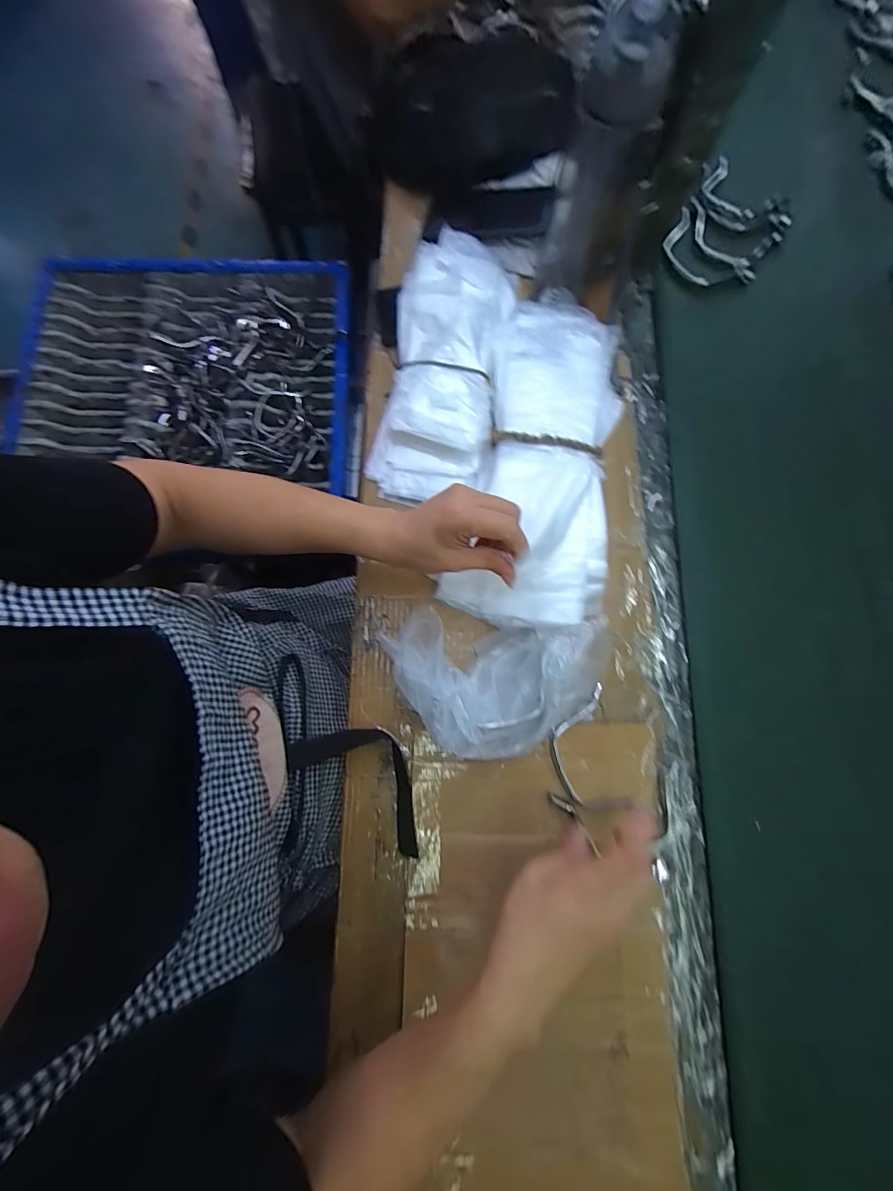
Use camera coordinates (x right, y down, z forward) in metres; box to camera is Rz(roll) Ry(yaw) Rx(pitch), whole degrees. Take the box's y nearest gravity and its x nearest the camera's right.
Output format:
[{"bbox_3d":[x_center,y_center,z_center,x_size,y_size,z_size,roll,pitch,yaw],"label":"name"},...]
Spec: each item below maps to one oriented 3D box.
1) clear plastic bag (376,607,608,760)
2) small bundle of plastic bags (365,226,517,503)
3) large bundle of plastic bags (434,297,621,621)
[{"bbox_3d":[0.044,0.086,0.410,0.197,0.059,0.130,7,78,0],"label":"clear plastic bag"},{"bbox_3d":[-0.003,-0.259,0.485,0.132,0.067,0.304,12,78,1],"label":"small bundle of plastic bags"},{"bbox_3d":[0.111,-0.152,0.461,0.156,0.062,0.380,14,78,2],"label":"large bundle of plastic bags"}]

